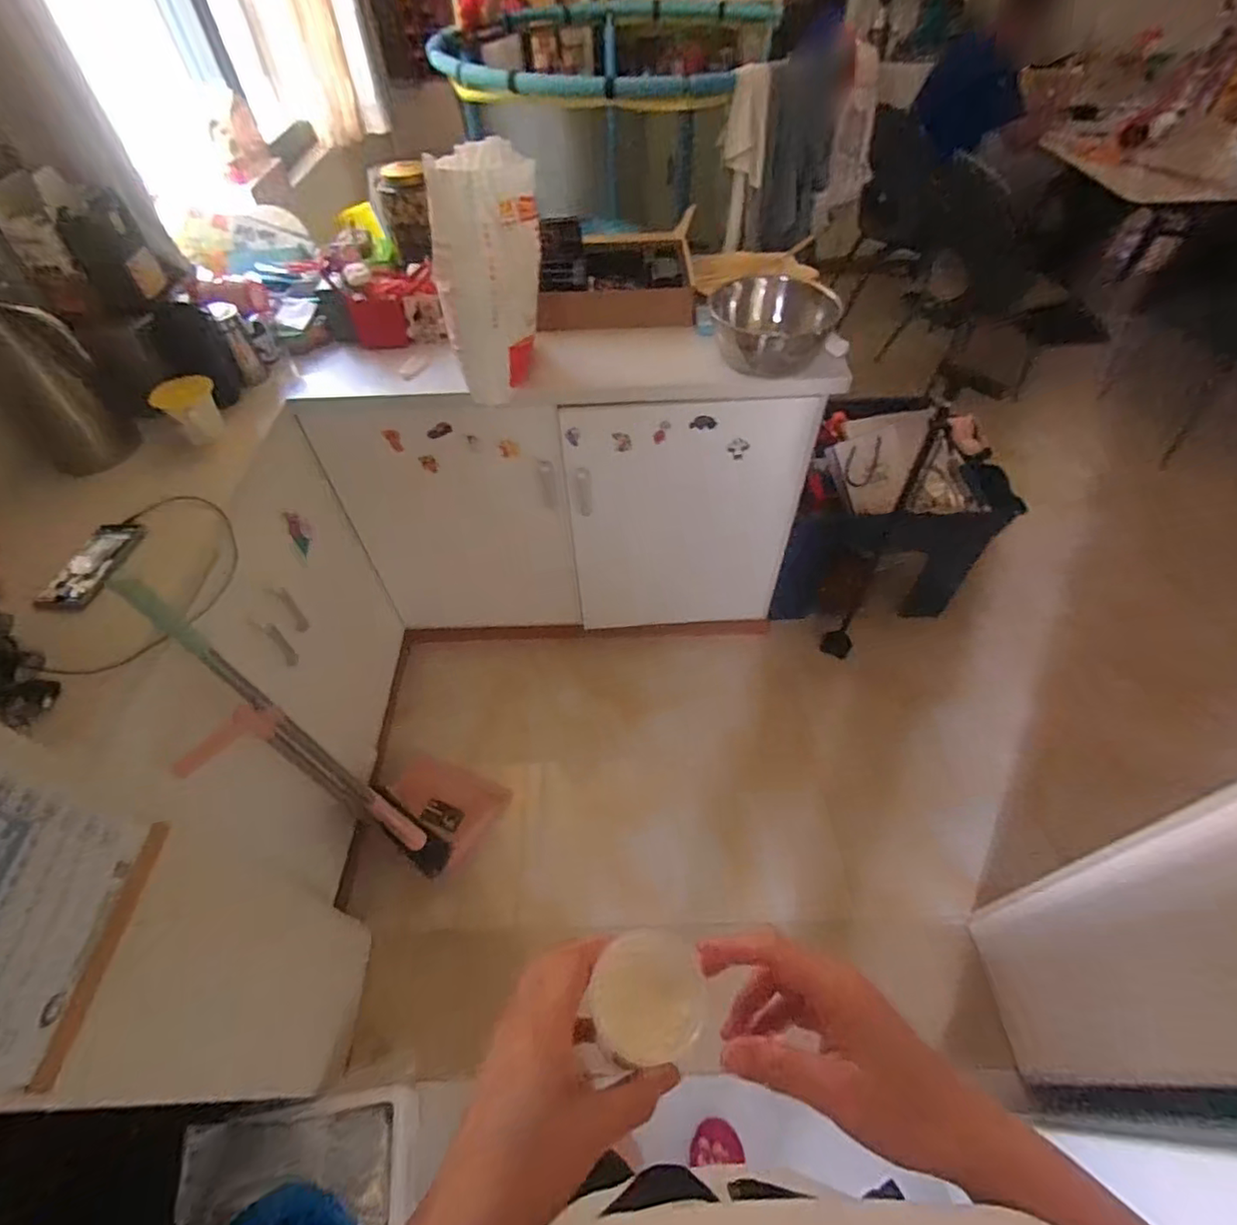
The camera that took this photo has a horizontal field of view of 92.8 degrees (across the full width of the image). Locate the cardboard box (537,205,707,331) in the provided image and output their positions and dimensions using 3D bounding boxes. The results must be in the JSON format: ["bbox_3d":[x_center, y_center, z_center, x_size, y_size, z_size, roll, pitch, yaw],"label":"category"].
[{"bbox_3d":[0.001,-0.758,1.320,0.336,0.092,0.367,-2,52,0],"label":"cardboard box"}]

